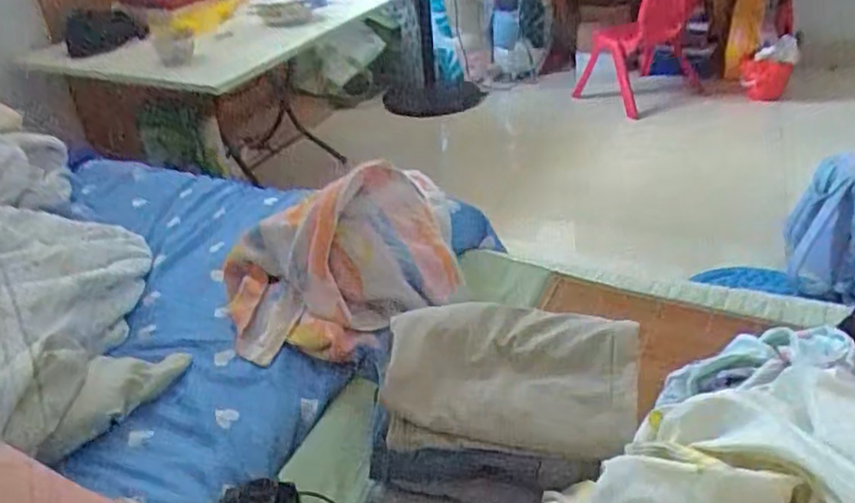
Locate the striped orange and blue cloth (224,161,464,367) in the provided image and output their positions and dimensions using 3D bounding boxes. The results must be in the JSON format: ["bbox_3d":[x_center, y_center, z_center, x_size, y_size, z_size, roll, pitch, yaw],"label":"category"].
[{"bbox_3d":[-0.110,-0.003,0.968,0.356,0.146,0.307,-15,33,-13],"label":"striped orange and blue cloth"}]

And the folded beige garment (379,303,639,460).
[{"bbox_3d":[0.080,0.124,0.700,0.252,0.043,0.174,2,33,13],"label":"folded beige garment"}]

